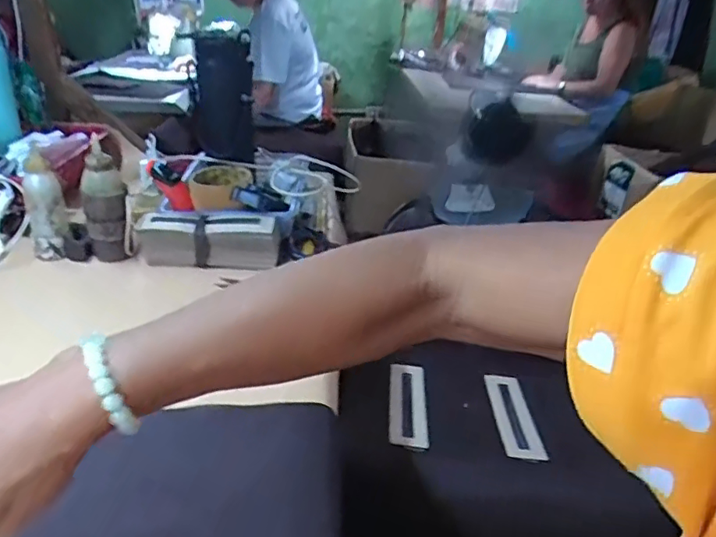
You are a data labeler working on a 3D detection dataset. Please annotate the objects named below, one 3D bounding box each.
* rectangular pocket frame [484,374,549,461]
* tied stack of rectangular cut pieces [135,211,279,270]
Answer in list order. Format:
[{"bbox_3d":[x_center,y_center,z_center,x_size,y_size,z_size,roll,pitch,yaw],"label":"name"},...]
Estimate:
[{"bbox_3d":[0.170,0.163,0.616,0.039,0.099,0.004,-20,-8,10],"label":"rectangular pocket frame"},{"bbox_3d":[-0.178,-0.030,0.679,0.166,0.065,0.048,-1,29,-7],"label":"tied stack of rectangular cut pieces"}]

